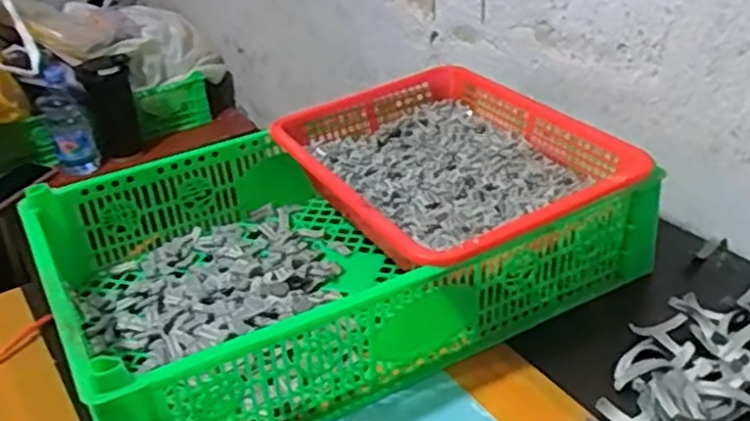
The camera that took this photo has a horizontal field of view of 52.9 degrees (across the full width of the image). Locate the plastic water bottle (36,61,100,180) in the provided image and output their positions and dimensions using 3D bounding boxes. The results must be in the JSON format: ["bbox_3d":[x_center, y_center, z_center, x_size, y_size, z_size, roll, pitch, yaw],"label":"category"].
[{"bbox_3d":[-0.559,-0.162,1.363,0.085,0.185,0.084,-17,33,-21],"label":"plastic water bottle"}]

